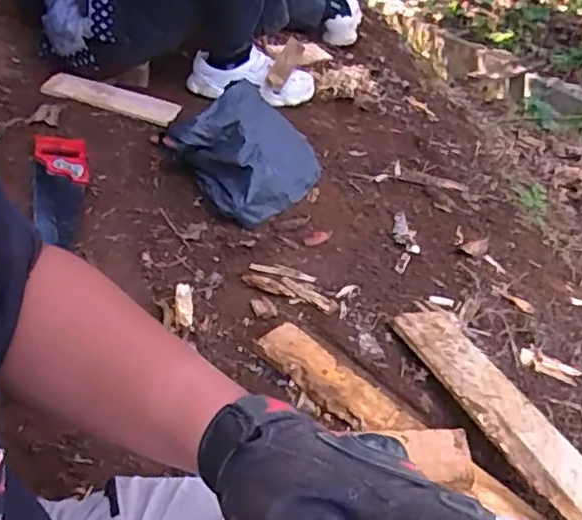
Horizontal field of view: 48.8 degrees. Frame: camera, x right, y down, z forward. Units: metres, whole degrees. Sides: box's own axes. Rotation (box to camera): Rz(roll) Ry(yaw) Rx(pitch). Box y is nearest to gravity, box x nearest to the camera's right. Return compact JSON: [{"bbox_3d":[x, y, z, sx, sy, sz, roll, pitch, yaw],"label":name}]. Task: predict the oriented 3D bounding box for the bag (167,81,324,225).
[{"bbox_3d":[-0.071,-0.203,1.157,0.248,0.158,0.232,-32,49,-28],"label":"bag"}]

